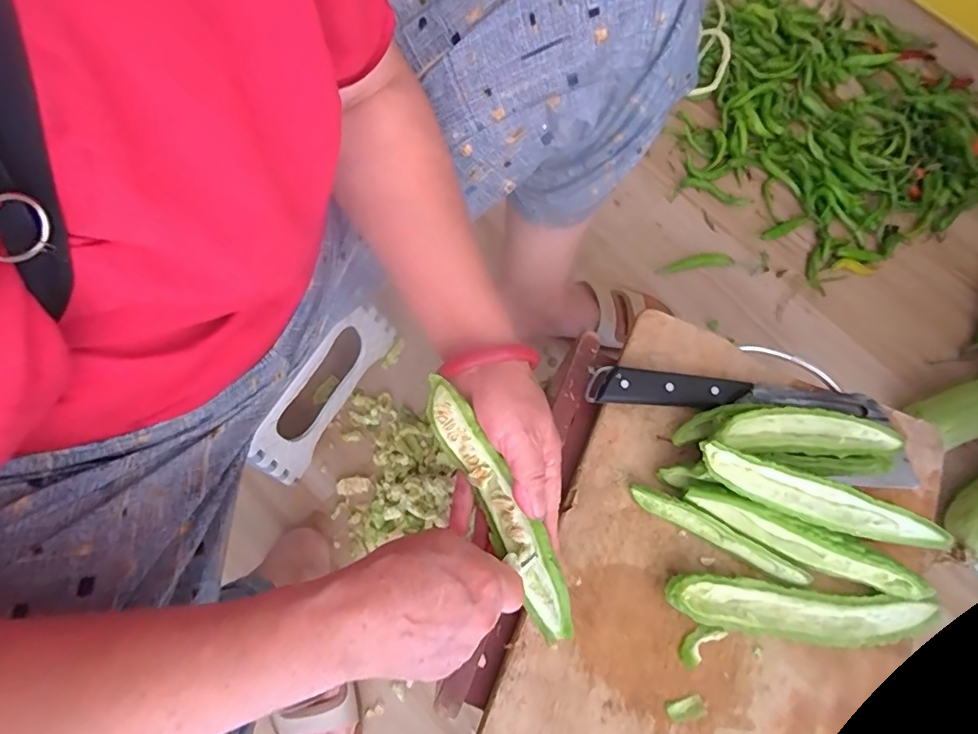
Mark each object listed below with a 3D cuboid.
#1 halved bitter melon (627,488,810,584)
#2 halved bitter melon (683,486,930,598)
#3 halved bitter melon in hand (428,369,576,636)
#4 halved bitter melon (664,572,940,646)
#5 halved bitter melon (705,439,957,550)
[{"bbox_3d":[0.188,0.137,0.422,0.149,0.019,0.017,27,74,5],"label":"halved bitter melon"},{"bbox_3d":[0.249,0.139,0.408,0.187,0.042,0.023,22,74,3],"label":"halved bitter melon"},{"bbox_3d":[0.007,0.092,0.338,0.030,0.030,0.180,-28,89,-9],"label":"halved bitter melon in hand"},{"bbox_3d":[0.246,0.194,0.409,0.210,0.017,0.039,8,73,-1],"label":"halved bitter melon"},{"bbox_3d":[0.245,0.100,0.384,0.179,0.020,0.030,21,74,3],"label":"halved bitter melon"}]

